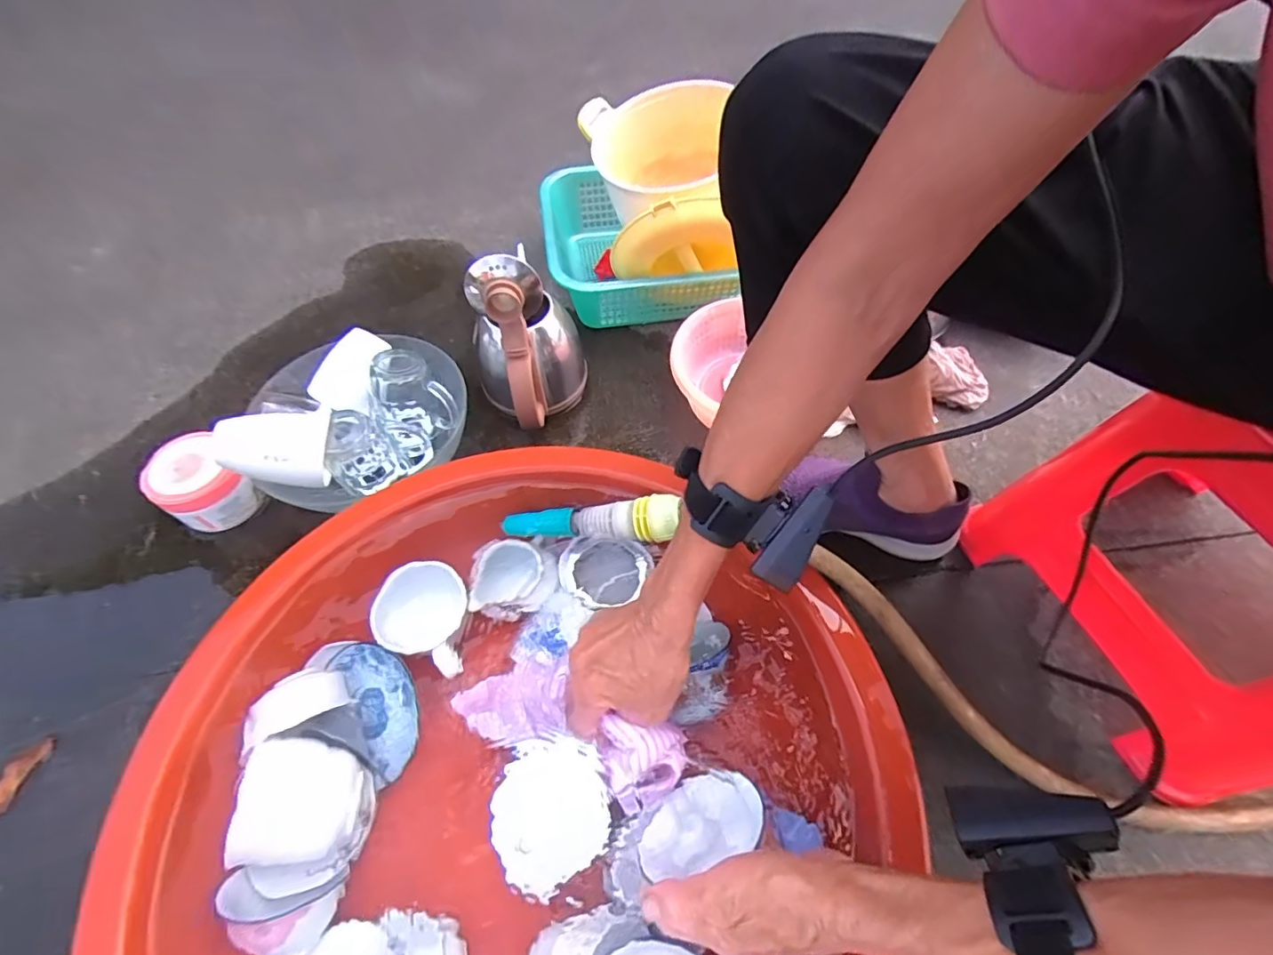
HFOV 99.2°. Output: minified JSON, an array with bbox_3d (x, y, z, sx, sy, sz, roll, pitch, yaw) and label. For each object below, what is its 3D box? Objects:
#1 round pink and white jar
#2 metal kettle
[{"bbox_3d":[-0.497,0.005,0.618,0.096,0.077,0.078,37,64,22],"label":"round pink and white jar"},{"bbox_3d":[-0.129,-0.163,0.638,0.127,0.229,0.122,-15,58,-10],"label":"metal kettle"}]

